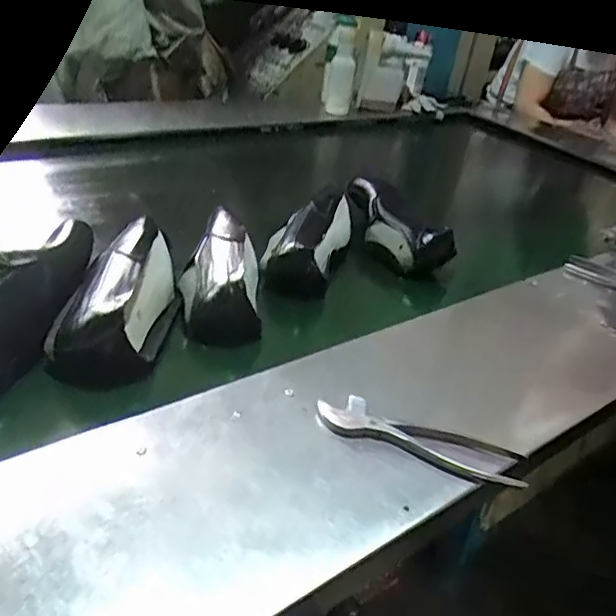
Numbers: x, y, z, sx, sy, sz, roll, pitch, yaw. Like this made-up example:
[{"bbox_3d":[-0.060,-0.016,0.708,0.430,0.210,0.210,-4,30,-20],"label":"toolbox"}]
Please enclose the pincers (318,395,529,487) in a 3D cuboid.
[{"bbox_3d":[0.103,0.118,0.561,0.191,0.029,0.048,17,31,10],"label":"pincers"}]

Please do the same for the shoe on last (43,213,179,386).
[{"bbox_3d":[-0.206,-0.021,0.702,0.101,0.087,0.256,9,31,-4],"label":"shoe on last"}]

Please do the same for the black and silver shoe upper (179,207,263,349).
[{"bbox_3d":[-0.107,-0.048,0.779,0.103,0.080,0.217,7,31,-8],"label":"black and silver shoe upper"}]

